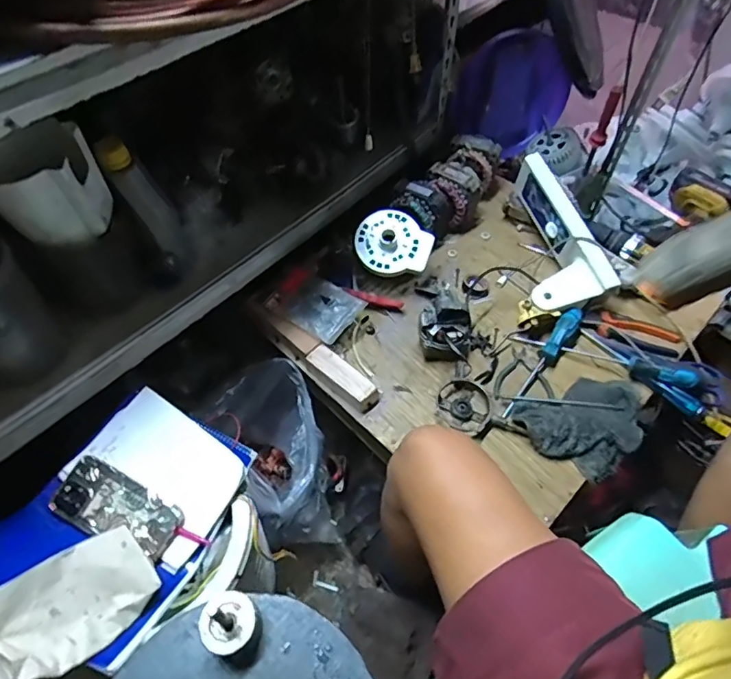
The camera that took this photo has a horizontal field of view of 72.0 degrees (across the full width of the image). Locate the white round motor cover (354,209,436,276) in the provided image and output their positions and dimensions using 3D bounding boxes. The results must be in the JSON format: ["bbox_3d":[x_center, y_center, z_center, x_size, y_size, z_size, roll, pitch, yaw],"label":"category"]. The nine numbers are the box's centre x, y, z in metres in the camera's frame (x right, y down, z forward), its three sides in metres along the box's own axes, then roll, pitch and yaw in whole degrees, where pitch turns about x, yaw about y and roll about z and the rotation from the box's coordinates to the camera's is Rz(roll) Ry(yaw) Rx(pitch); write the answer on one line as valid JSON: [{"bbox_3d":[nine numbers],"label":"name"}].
[{"bbox_3d":[0.052,-0.176,0.901,0.136,0.030,0.116,2,79,1],"label":"white round motor cover"}]

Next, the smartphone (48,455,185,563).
[{"bbox_3d":[-0.326,0.221,0.662,0.166,0.012,0.077,25,66,10],"label":"smartphone"}]

